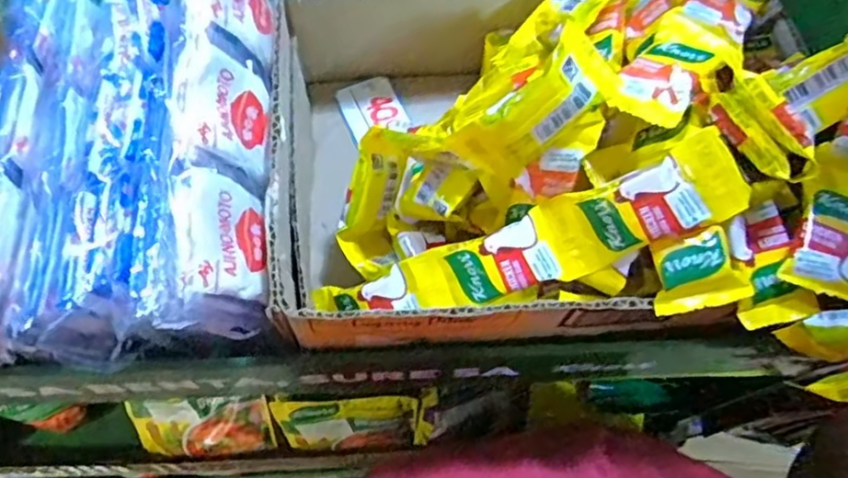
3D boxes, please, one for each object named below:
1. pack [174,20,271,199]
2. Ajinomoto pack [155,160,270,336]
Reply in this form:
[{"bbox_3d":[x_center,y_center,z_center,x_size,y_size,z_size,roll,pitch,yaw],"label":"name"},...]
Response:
[{"bbox_3d":[-0.088,-0.059,0.285,0.013,0.048,0.066,-13,65,30],"label":"pack"},{"bbox_3d":[-0.088,0.008,0.262,0.022,0.043,0.065,-22,62,32],"label":"Ajinomoto pack"}]

